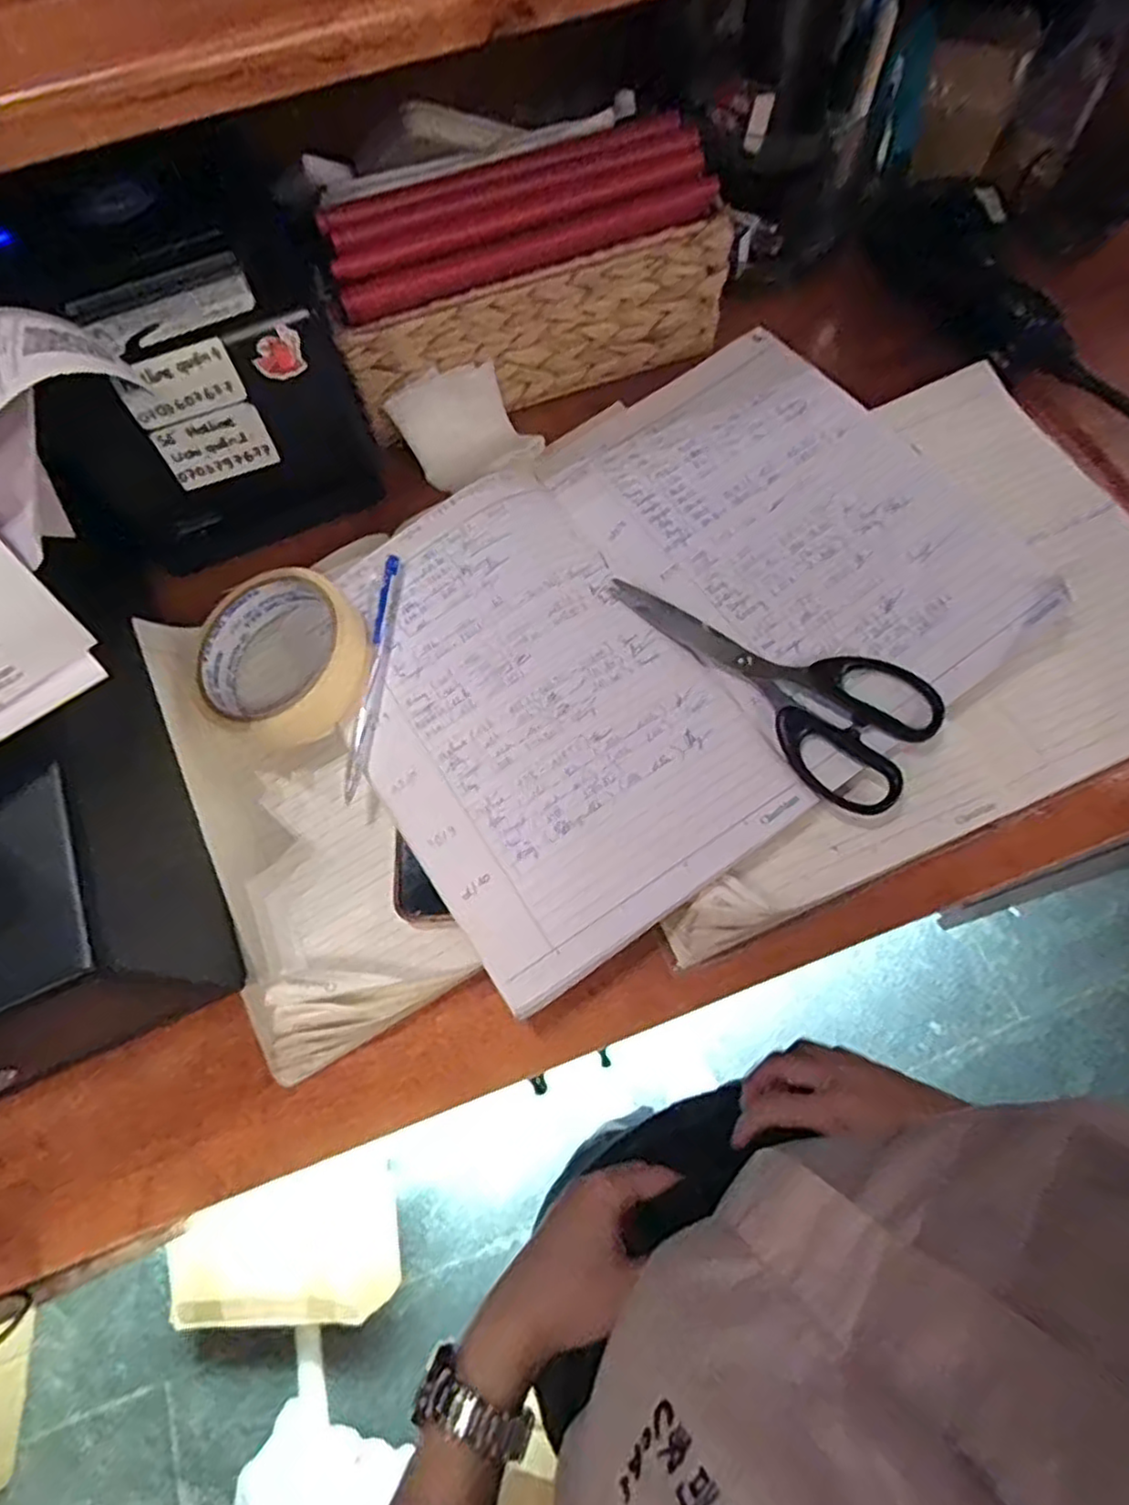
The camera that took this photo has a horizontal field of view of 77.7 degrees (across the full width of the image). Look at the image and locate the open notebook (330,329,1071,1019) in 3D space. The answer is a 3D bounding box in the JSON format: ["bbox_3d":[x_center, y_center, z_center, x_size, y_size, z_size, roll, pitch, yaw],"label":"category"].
[{"bbox_3d":[0.046,-0.073,0.364,0.331,0.017,0.246,-36,73,-9],"label":"open notebook"}]

